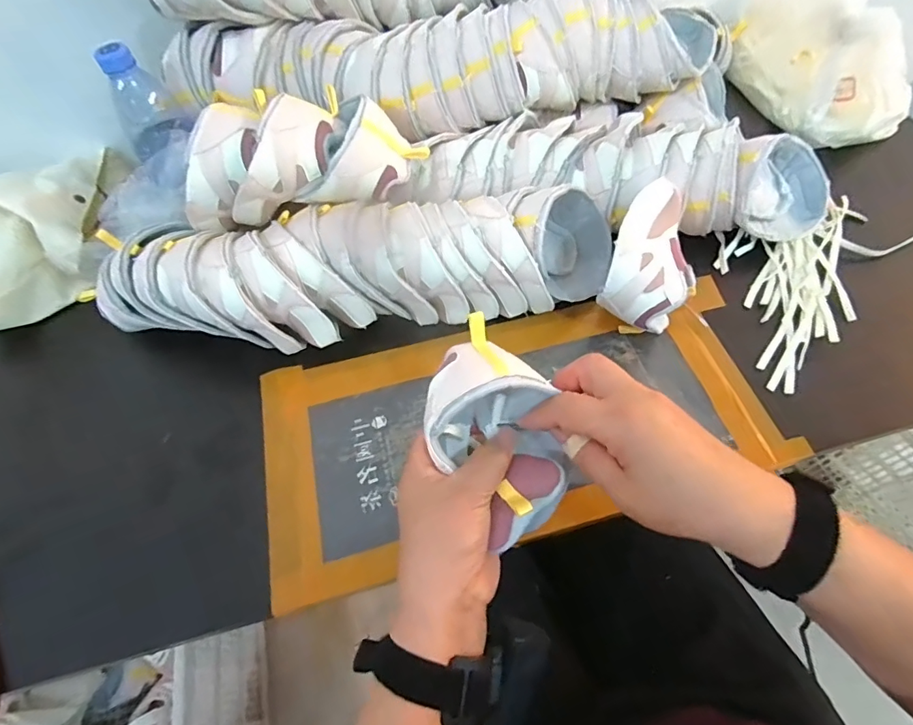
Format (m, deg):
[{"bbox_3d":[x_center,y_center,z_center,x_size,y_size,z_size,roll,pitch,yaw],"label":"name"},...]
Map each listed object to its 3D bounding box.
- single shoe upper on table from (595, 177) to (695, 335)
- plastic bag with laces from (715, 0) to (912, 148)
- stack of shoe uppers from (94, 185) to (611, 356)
[{"bbox_3d":[0.177,-0.083,0.434,0.078,0.116,0.091,19,61,16],"label":"single shoe upper on table"},{"bbox_3d":[0.462,-0.413,0.622,0.130,0.106,0.294,-7,57,1],"label":"plastic bag with laces"},{"bbox_3d":[-0.094,-0.086,0.456,0.500,0.093,0.106,-10,57,-1],"label":"stack of shoe uppers"}]

